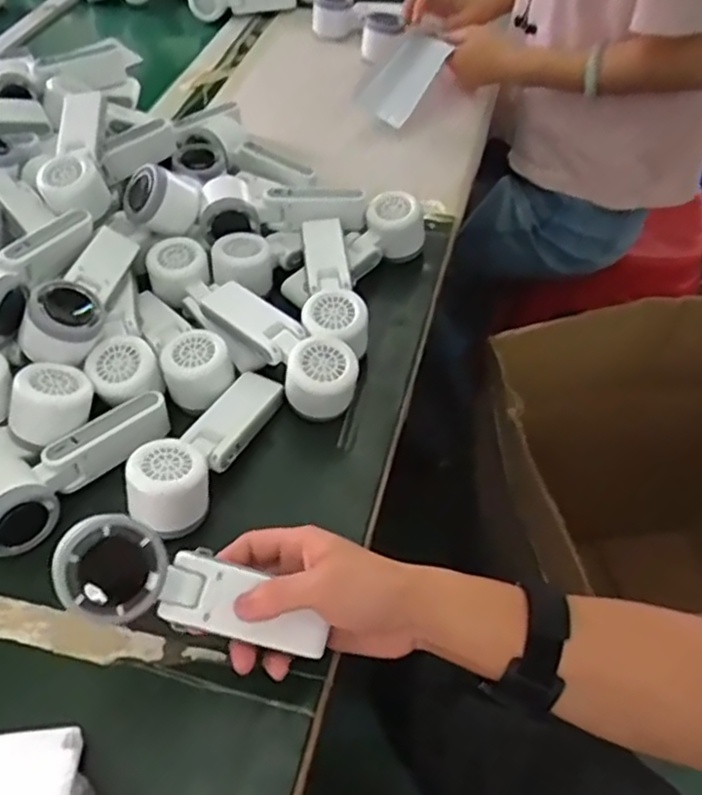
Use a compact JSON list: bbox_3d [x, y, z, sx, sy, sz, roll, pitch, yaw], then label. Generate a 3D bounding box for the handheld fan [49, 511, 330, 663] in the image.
[{"bbox_3d":[-0.090,0.117,0.411,0.160,0.034,0.053,28,47,-21],"label":"handheld fan"}]

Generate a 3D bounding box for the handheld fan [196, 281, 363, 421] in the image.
[{"bbox_3d":[-0.061,-0.044,0.621,0.059,0.049,0.170,-35,57,-24],"label":"handheld fan"}]

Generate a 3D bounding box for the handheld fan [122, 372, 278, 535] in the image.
[{"bbox_3d":[-0.113,0.030,0.555,0.052,0.050,0.168,18,53,16],"label":"handheld fan"}]

